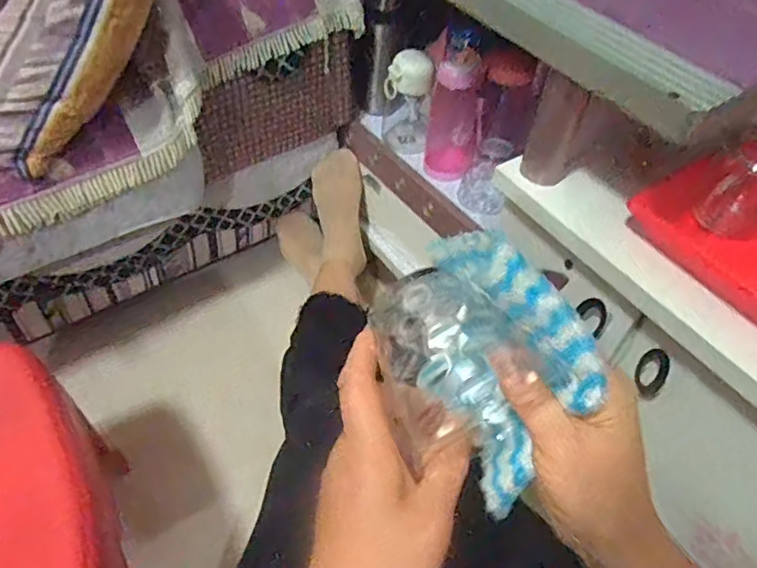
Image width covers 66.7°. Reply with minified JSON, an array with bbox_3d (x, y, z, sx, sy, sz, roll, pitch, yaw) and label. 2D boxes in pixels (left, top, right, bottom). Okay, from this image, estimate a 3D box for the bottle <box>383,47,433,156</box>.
[{"bbox_3d":[0.044,-0.277,0.891,0.069,0.169,0.067,12,50,7],"label":"bottle"}]

